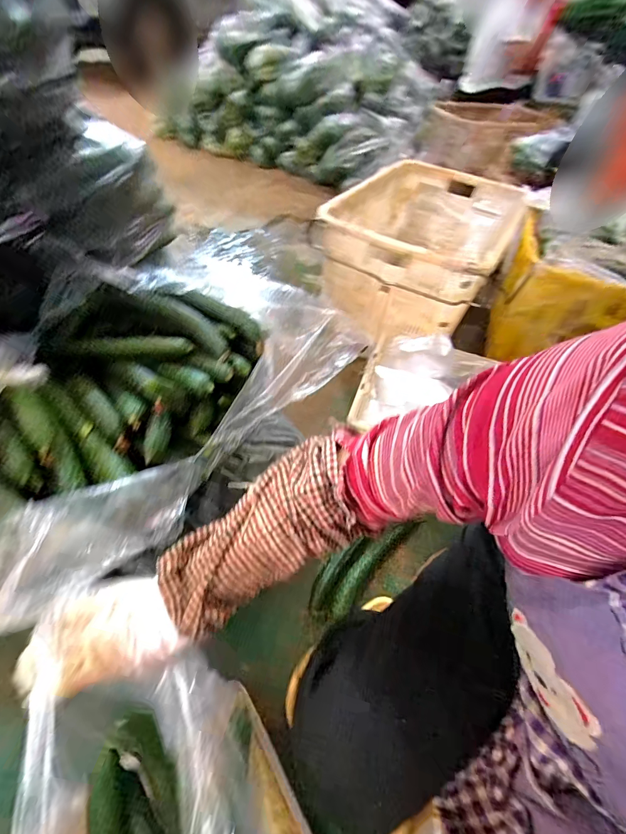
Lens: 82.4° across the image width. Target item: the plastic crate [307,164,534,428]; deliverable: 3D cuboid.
[{"bbox_3d":[0.339,-0.543,1.169,0.492,0.306,0.645,28,52,16],"label":"plastic crate"}]

